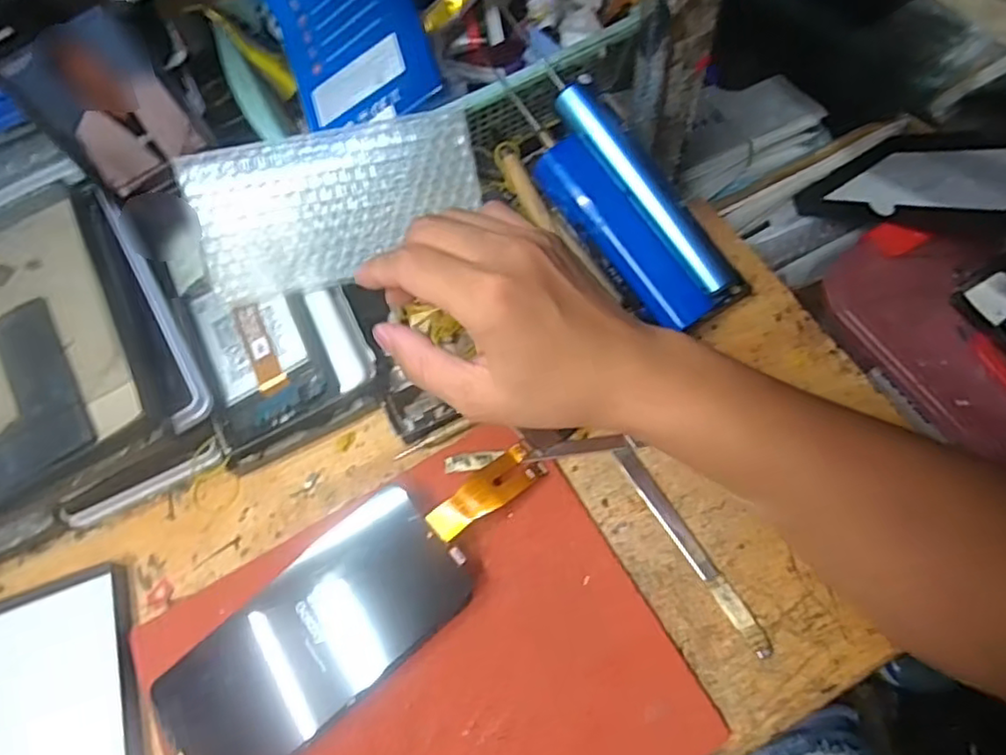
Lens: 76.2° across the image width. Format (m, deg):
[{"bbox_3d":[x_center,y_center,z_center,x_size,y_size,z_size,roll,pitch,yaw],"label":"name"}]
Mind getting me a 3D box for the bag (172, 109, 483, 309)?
[{"bbox_3d":[-0.097,-0.104,0.391,0.167,0.008,0.087,-14,109,-10],"label":"bag"}]

